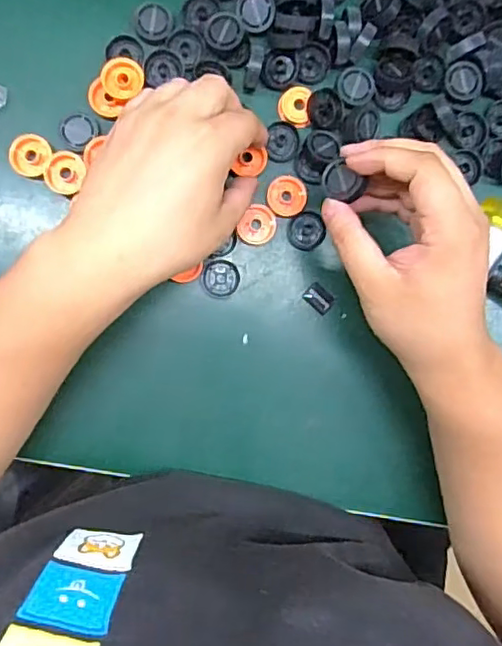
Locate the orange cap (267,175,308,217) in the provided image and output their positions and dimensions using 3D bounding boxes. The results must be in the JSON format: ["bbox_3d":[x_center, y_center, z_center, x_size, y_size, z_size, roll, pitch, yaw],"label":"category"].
[{"bbox_3d":[0.024,-0.083,0.389,0.026,0.006,0.025,0,91,-5],"label":"orange cap"}]

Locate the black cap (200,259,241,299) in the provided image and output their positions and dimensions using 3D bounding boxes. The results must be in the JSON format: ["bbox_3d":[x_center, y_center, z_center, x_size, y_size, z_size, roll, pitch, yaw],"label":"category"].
[{"bbox_3d":[-0.020,-0.029,0.393,0.025,0.004,0.025,-1,94,-7],"label":"black cap"}]

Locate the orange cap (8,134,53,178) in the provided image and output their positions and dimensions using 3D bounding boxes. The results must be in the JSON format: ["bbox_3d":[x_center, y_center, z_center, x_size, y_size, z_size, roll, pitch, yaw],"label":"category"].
[{"bbox_3d":[-0.140,-0.106,0.375,0.023,0.007,0.026,16,89,-5],"label":"orange cap"}]

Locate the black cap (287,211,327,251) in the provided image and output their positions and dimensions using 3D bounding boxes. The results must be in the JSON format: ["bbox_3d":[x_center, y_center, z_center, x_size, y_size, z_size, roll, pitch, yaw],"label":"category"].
[{"bbox_3d":[0.036,-0.061,0.395,0.024,0.004,0.025,0,91,-5],"label":"black cap"}]

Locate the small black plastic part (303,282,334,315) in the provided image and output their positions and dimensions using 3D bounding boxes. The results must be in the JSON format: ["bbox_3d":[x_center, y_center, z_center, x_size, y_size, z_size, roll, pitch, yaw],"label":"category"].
[{"bbox_3d":[0.046,-0.016,0.400,0.019,0.004,0.015,39,87,-4],"label":"small black plastic part"}]

